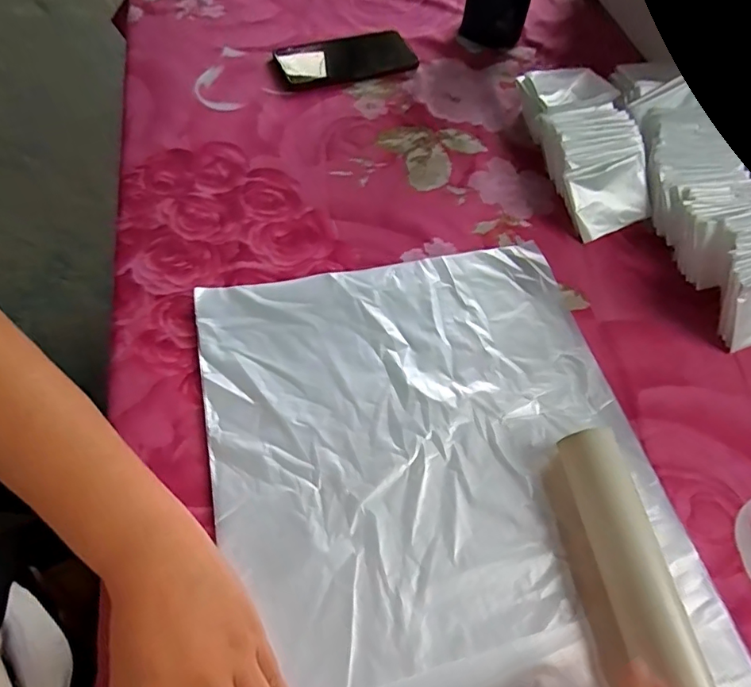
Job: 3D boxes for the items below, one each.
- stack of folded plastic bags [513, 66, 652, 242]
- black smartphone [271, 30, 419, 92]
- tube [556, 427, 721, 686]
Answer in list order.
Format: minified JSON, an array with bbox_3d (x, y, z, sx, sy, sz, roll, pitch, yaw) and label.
[{"bbox_3d":[0.214,-0.201,0.514,0.095,0.049,0.204,-4,59,-6],"label":"stack of folded plastic bags"},{"bbox_3d":[-0.035,-0.339,0.600,0.158,0.010,0.075,-18,62,-14],"label":"black smartphone"},{"bbox_3d":[0.169,0.214,0.267,0.040,0.045,0.349,-7,61,-8],"label":"tube"}]

